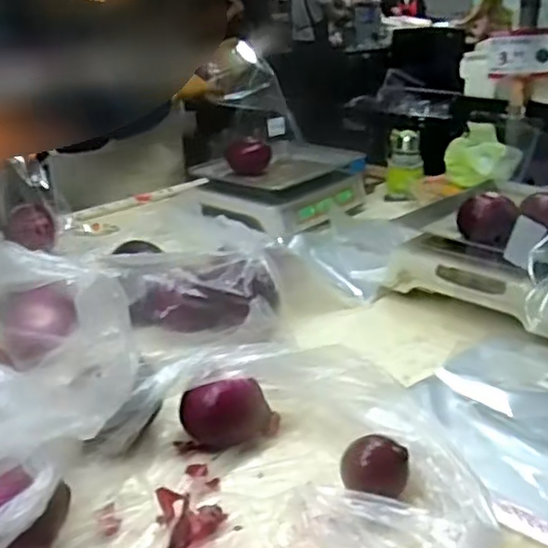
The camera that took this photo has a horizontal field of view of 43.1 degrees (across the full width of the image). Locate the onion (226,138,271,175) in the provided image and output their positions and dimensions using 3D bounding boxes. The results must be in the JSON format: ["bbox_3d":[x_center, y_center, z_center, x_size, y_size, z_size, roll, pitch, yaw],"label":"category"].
[{"bbox_3d":[-0.051,-0.236,1.393,0.086,0.072,0.089,-1,23,-4],"label":"onion"}]

